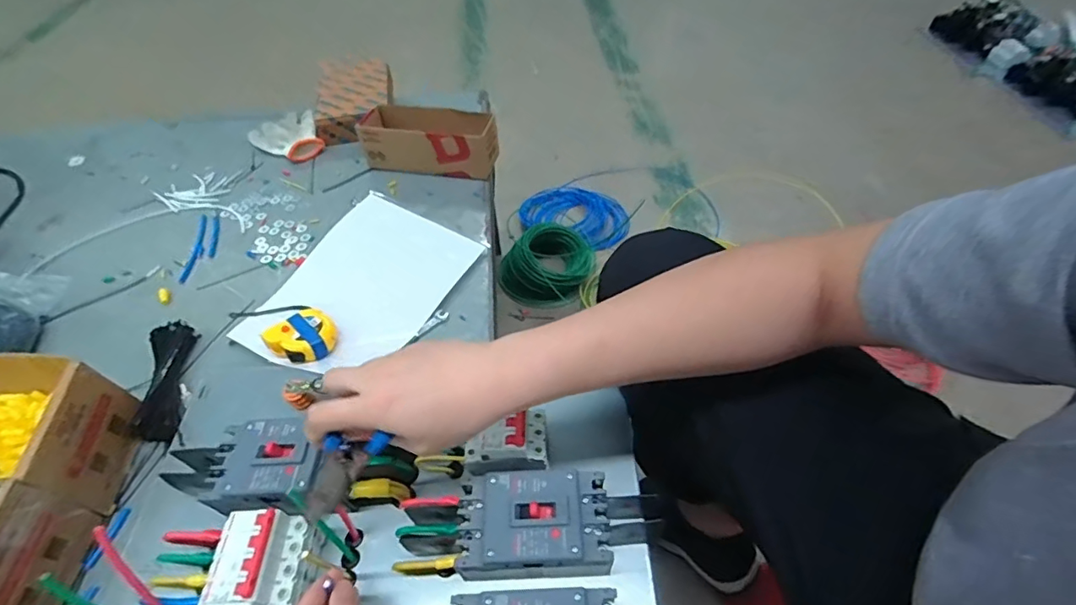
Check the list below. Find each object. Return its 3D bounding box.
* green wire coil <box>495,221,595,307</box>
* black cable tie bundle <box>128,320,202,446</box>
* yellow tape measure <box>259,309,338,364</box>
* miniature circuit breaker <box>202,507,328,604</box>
[{"bbox_3d":[0.022,-0.095,1.271,0.215,0.145,0.198,-2,49,2],"label":"green wire coil"},{"bbox_3d":[-0.452,0.095,0.634,0.054,0.029,0.171,-14,48,-9],"label":"black cable tie bundle"},{"bbox_3d":[-0.284,0.043,0.632,0.069,0.035,0.074,31,57,29],"label":"yellow tape measure"},{"bbox_3d":[-0.231,0.221,0.446,0.069,0.064,0.074,0,49,3],"label":"miniature circuit breaker"}]

